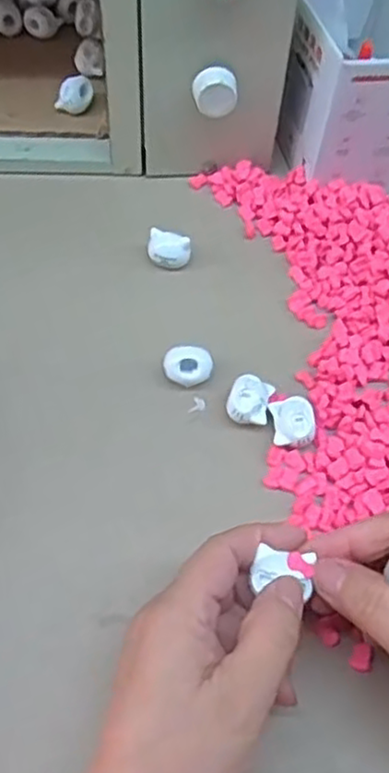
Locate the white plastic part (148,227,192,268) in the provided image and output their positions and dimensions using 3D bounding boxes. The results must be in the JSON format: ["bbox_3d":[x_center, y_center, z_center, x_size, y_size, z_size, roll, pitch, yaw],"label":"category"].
[{"bbox_3d":[-0.015,-0.082,0.423,0.026,0.021,0.015,13,57,4],"label":"white plastic part"}]

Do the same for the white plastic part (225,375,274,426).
[{"bbox_3d":[0.029,0.009,0.362,0.022,0.018,0.025,12,57,3],"label":"white plastic part"}]

